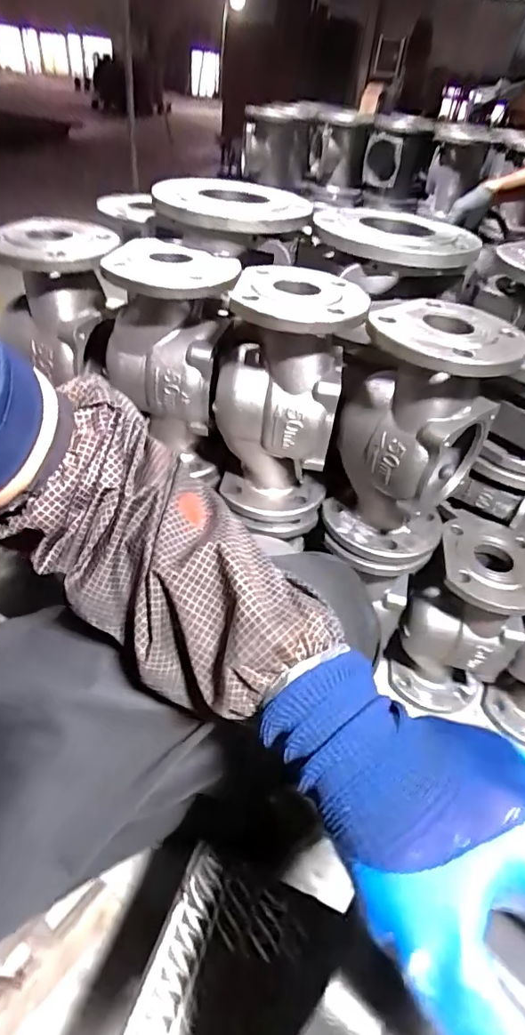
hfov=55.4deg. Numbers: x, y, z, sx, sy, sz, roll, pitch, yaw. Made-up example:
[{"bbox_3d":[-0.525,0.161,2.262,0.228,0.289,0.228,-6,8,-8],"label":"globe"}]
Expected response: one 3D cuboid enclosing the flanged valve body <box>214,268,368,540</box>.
[{"bbox_3d":[0.020,-0.141,0.614,0.148,0.267,0.135,6,43,-2],"label":"flanged valve body"}]

